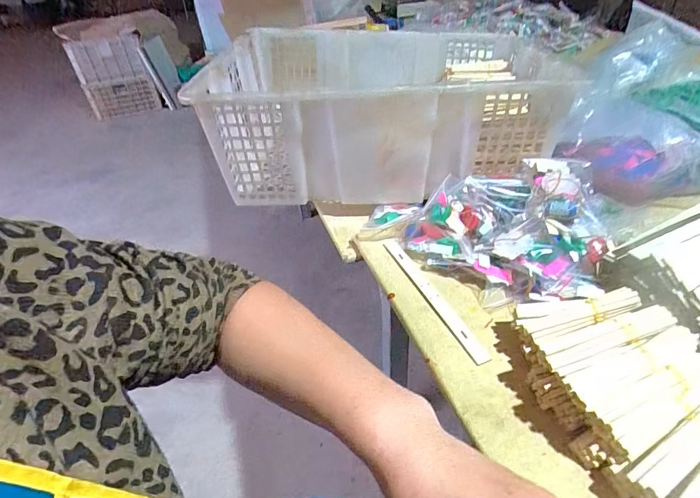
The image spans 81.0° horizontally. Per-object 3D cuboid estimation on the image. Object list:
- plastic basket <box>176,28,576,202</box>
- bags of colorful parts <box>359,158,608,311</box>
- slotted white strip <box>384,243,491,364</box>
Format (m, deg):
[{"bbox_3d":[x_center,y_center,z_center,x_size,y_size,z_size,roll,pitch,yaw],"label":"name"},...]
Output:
[{"bbox_3d":[0.053,-0.245,0.669,0.464,0.161,0.409,-3,38,3],"label":"plastic basket"},{"bbox_3d":[0.157,-0.028,0.480,0.281,0.073,0.188,0,38,7],"label":"bags of colorful parts"},{"bbox_3d":[0.086,0.047,0.445,0.019,0.007,0.192,-16,39,-14],"label":"slotted white strip"}]

